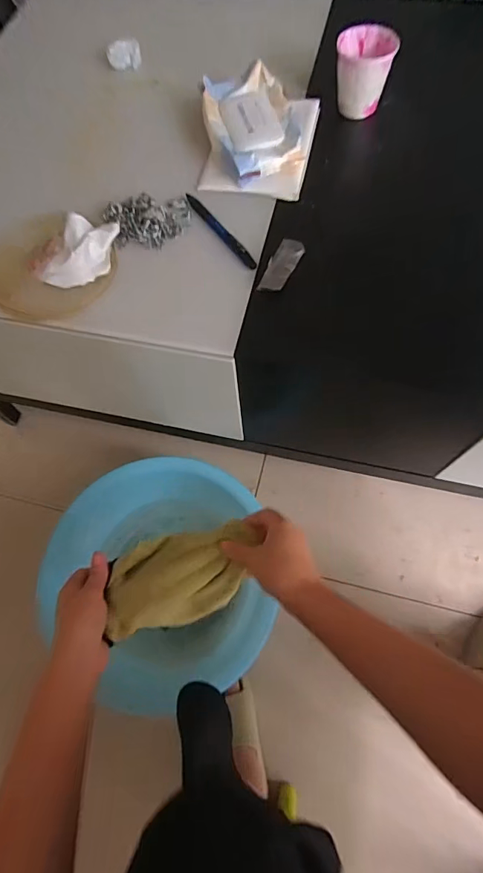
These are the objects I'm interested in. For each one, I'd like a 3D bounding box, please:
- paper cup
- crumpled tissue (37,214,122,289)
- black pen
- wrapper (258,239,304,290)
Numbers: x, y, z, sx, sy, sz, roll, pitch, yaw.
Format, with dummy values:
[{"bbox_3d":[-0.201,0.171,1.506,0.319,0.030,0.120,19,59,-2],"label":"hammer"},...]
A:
[{"bbox_3d":[0.150,-0.450,0.542,0.067,0.066,0.067,-1,67,3],"label":"paper cup"},{"bbox_3d":[-0.171,-0.201,0.470,0.054,0.034,0.091,8,68,6],"label":"crumpled tissue"},{"bbox_3d":[-0.026,-0.237,0.498,0.015,0.009,0.137,-31,69,-10],"label":"black pen"},{"bbox_3d":[0.044,-0.182,0.468,0.028,0.011,0.068,24,71,12],"label":"wrapper"}]

